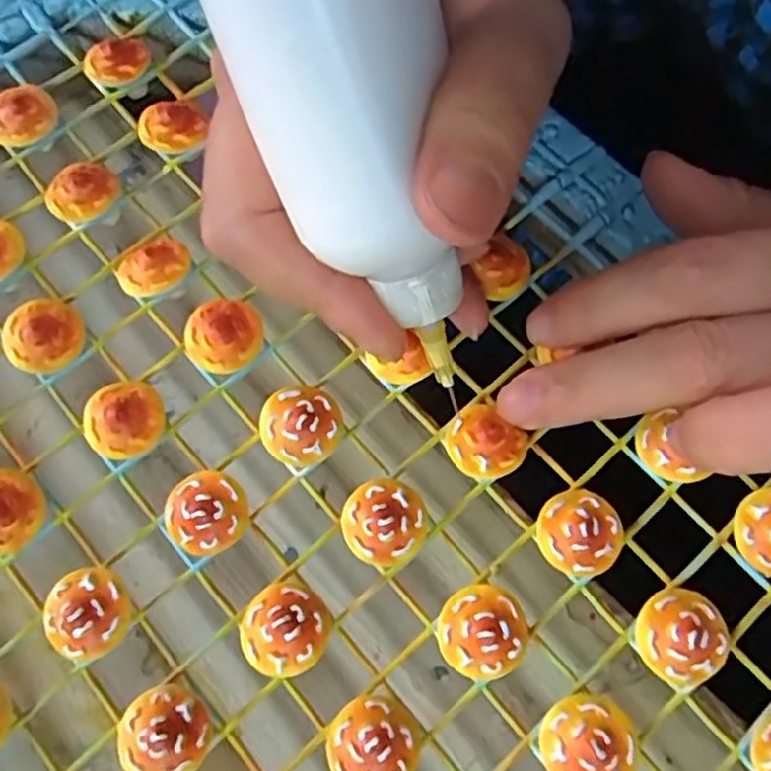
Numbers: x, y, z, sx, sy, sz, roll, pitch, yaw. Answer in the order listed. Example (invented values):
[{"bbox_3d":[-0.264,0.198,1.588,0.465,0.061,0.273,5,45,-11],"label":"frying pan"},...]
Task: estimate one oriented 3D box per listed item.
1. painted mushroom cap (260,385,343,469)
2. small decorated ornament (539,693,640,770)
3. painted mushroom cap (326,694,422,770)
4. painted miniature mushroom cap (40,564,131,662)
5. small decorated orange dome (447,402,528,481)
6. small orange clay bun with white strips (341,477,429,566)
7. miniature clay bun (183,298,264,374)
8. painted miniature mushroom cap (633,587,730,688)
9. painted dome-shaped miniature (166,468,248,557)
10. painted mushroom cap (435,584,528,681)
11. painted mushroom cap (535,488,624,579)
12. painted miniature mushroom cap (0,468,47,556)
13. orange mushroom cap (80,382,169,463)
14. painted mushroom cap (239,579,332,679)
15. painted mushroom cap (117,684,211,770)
[{"bbox_3d":[-0.021,0.010,0.179,0.019,0.010,0.019,-1,71,2],"label":"painted mushroom cap"},{"bbox_3d":[0.044,0.077,0.154,0.019,0.010,0.019,-22,72,-6],"label":"small decorated ornament"},{"bbox_3d":[-0.003,0.078,0.155,0.020,0.009,0.019,-1,71,2],"label":"painted mushroom cap"},{"bbox_3d":[-0.068,0.051,0.162,0.019,0.005,0.020,-1,71,2],"label":"painted miniature mushroom cap"},{"bbox_3d":[0.024,0.014,0.174,0.017,0.005,0.018,-43,77,-15],"label":"small decorated orange dome"},{"bbox_3d":[0.000,0.032,0.168,0.019,0.005,0.019,-1,71,2],"label":"small orange clay bun with white strips"},{"bbox_3d":[-0.042,-0.013,0.187,0.019,0.008,0.019,-1,71,2],"label":"miniature clay bun"},{"bbox_3d":[0.066,0.056,0.160,0.018,0.010,0.019,-1,71,2],"label":"painted miniature mushroom cap"},{"bbox_3d":[-0.043,0.031,0.172,0.019,0.009,0.019,-1,71,2],"label":"painted dome-shaped miniature"},{"bbox_3d":[0.022,0.055,0.162,0.019,0.010,0.019,-1,71,2],"label":"painted mushroom cap"},{"bbox_3d":[0.046,0.034,0.168,0.019,0.009,0.019,-1,71,2],"label":"painted mushroom cap"},{"bbox_3d":[-0.092,0.030,0.171,0.019,0.008,0.019,-1,71,2],"label":"painted miniature mushroom cap"},{"bbox_3d":[-0.065,0.009,0.179,0.019,0.010,0.019,-1,71,2],"label":"orange mushroom cap"},{"bbox_3d":[-0.023,0.055,0.161,0.020,0.006,0.020,-1,71,2],"label":"painted mushroom cap"},{"bbox_3d":[-0.048,0.076,0.156,0.019,0.009,0.019,-1,71,2],"label":"painted mushroom cap"}]

